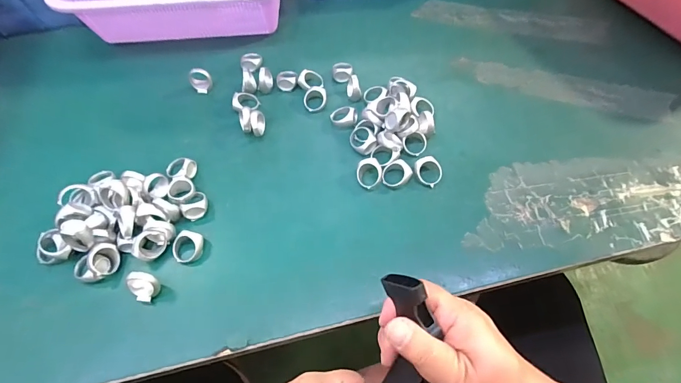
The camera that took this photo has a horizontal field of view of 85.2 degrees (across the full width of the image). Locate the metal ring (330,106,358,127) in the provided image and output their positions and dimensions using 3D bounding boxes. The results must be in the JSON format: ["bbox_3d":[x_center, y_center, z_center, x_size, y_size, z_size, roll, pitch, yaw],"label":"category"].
[{"bbox_3d":[0.004,-0.078,0.384,0.028,0.014,0.021,-3,60,0],"label":"metal ring"}]

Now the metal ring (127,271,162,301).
[{"bbox_3d":[-0.159,0.076,0.297,0.019,0.029,0.020,-1,60,2],"label":"metal ring"}]

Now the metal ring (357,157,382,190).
[{"bbox_3d":[0.027,-0.017,0.348,0.024,0.015,0.026,-1,60,2],"label":"metal ring"}]

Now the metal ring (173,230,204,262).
[{"bbox_3d":[-0.132,0.048,0.318,0.024,0.016,0.024,-1,60,2],"label":"metal ring"}]

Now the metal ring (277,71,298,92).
[{"bbox_3d":[-0.059,-0.126,0.418,0.022,0.013,0.022,-1,60,2],"label":"metal ring"}]

